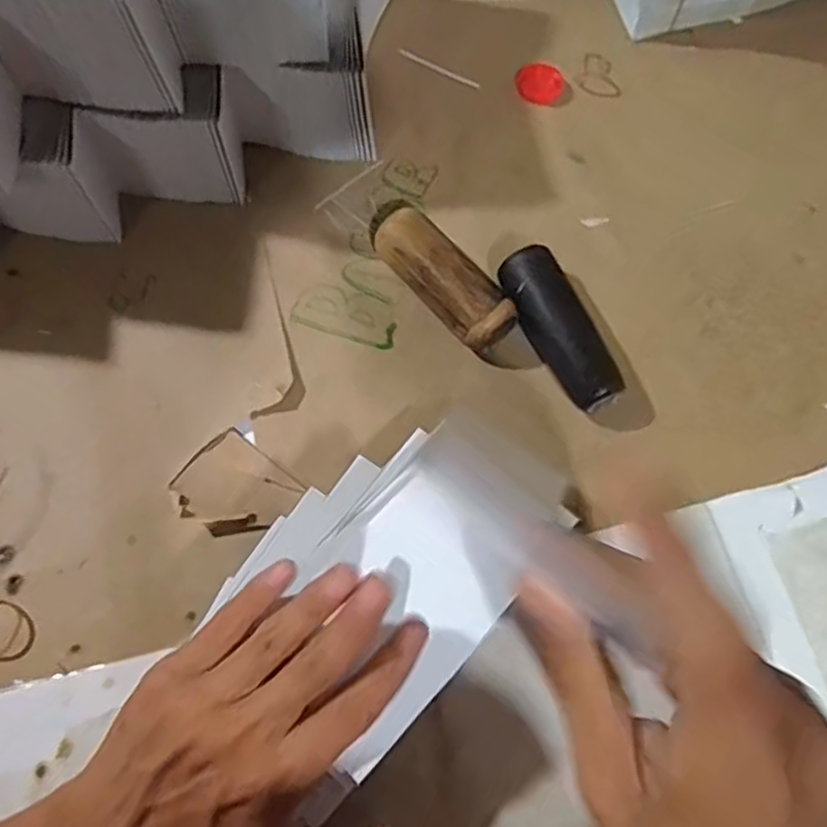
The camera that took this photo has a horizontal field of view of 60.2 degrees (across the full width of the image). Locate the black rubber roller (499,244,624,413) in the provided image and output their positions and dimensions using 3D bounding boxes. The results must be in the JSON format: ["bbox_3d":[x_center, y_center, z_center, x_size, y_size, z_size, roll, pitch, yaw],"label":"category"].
[{"bbox_3d":[0.086,-0.050,0.434,0.038,0.028,0.106,-22,70,-9],"label":"black rubber roller"}]

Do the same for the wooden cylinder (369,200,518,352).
[{"bbox_3d":[0.015,-0.085,0.445,0.037,0.032,0.108,-39,73,-14],"label":"wooden cylinder"}]

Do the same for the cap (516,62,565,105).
[{"bbox_3d":[0.091,-0.237,0.517,0.034,0.013,0.030,9,69,3],"label":"cap"}]

